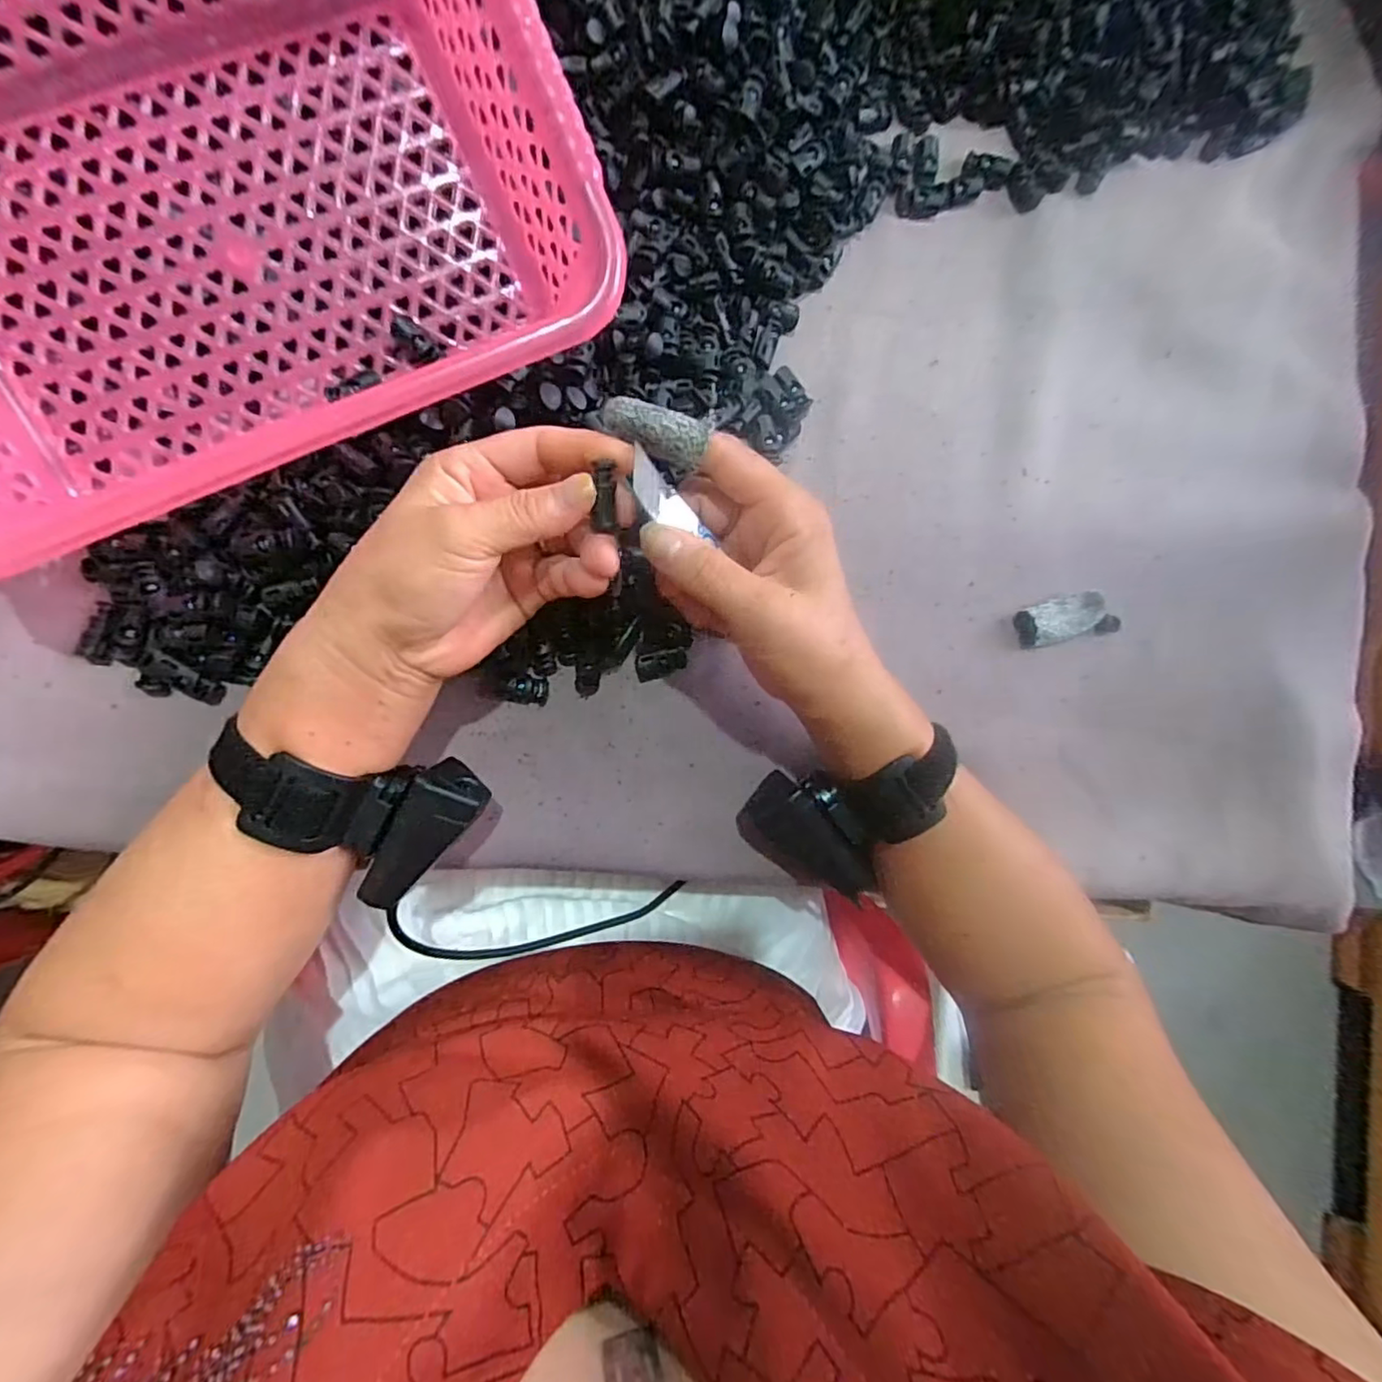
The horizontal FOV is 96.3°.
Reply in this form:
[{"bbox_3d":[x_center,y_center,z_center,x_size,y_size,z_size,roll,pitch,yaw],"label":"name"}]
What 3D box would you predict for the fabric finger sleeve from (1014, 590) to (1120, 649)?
[{"bbox_3d":[0.231,-0.045,0.379,0.068,0.012,0.027,-11,89,-8],"label":"fabric finger sleeve"}]

